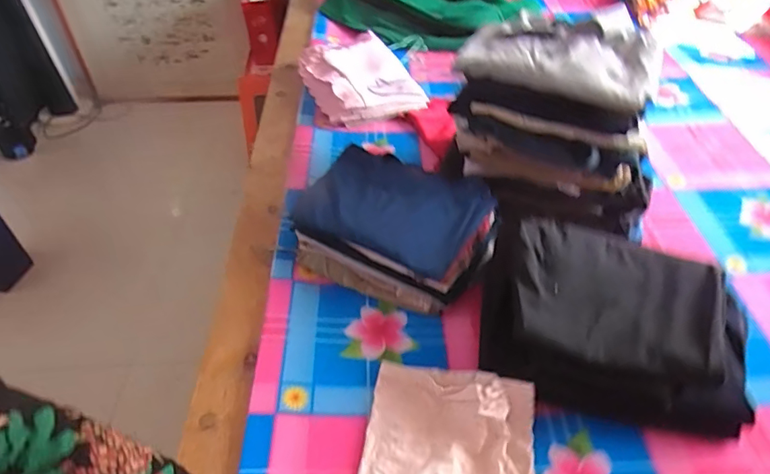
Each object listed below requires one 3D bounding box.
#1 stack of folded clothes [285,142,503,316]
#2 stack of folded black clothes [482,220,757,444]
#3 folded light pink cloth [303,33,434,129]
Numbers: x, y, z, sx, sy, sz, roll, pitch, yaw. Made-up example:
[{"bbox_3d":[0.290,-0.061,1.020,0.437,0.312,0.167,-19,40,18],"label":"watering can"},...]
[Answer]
[{"bbox_3d":[0.018,-0.030,0.913,0.322,0.097,0.266,18,47,19],"label":"stack of folded clothes"},{"bbox_3d":[0.321,0.119,0.745,0.358,0.130,0.247,14,46,15],"label":"stack of folded black clothes"},{"bbox_3d":[-0.069,-0.408,1.310,0.252,0.062,0.321,-20,47,-18],"label":"folded light pink cloth"}]

